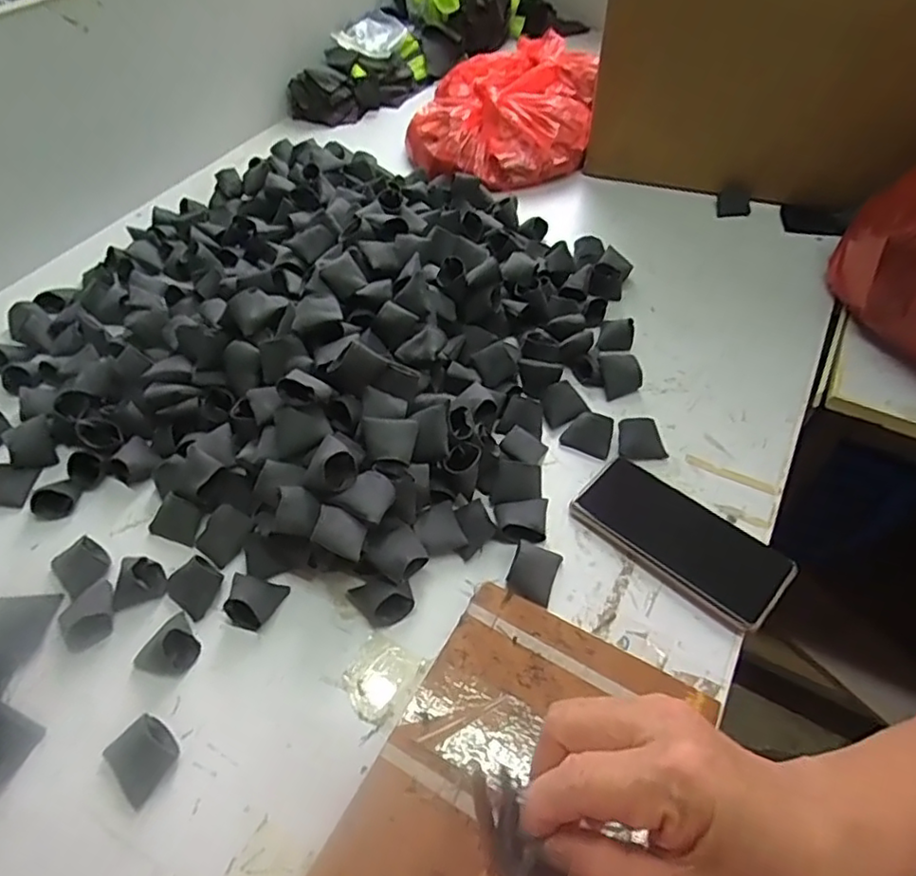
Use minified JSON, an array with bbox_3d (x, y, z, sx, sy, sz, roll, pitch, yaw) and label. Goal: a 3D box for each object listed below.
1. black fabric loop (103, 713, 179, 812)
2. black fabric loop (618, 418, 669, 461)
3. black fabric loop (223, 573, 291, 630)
[{"bbox_3d":[-0.199,0.203,0.387,0.035,0.015,0.040,-38,60,-25],"label":"black fabric loop"},{"bbox_3d":[0.164,0.001,0.544,0.040,0.022,0.033,-5,52,-3],"label":"black fabric loop"},{"bbox_3d":[-0.153,0.117,0.450,0.039,0.027,0.036,12,53,10],"label":"black fabric loop"}]

